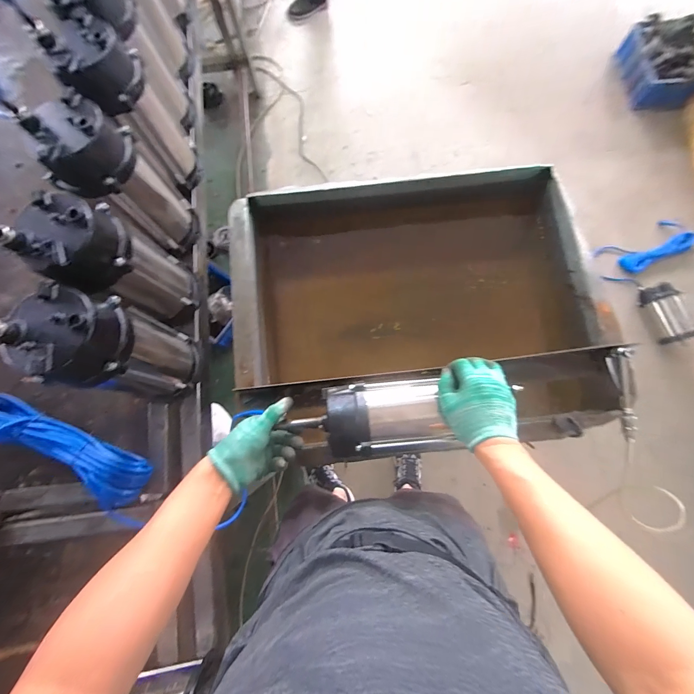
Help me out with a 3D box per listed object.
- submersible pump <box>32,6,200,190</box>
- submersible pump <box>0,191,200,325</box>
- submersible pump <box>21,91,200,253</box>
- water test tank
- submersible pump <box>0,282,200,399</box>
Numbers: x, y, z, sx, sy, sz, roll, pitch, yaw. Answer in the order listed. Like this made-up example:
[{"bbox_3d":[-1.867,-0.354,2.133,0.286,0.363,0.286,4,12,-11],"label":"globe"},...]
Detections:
[{"bbox_3d":[-0.373,-0.416,0.576,0.108,0.245,0.114,-34,80,-5],"label":"submersible pump"},{"bbox_3d":[-0.359,-0.126,0.517,0.119,0.249,0.123,35,81,8],"label":"submersible pump"},{"bbox_3d":[-0.385,-0.274,0.549,0.113,0.248,0.117,1,79,1],"label":"submersible pump"},{"bbox_3d":[0.147,-0.109,0.740,0.756,0.233,0.573,-2,79,1],"label":"water test tank"},{"bbox_3d":[-0.349,0.007,0.493,0.116,0.252,0.126,15,79,4],"label":"submersible pump"}]

